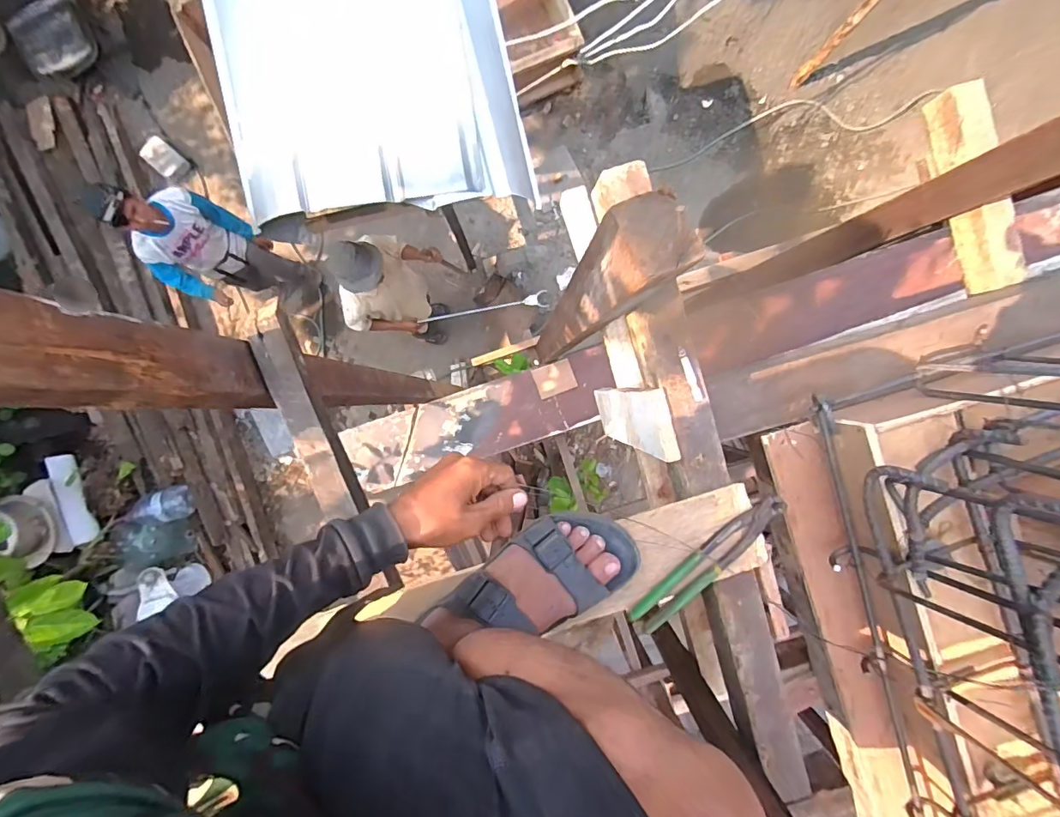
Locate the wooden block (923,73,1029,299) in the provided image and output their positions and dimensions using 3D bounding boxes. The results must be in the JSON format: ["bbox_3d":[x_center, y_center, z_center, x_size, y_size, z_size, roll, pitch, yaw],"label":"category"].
[{"bbox_3d":[0.747,-0.366,0.804,0.062,0.068,0.339,-14,92,0],"label":"wooden block"}]

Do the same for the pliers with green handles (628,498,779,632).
[{"bbox_3d":[0.207,0.181,0.559,0.212,0.016,0.038,-43,92,2],"label":"pliers with green handles"}]

